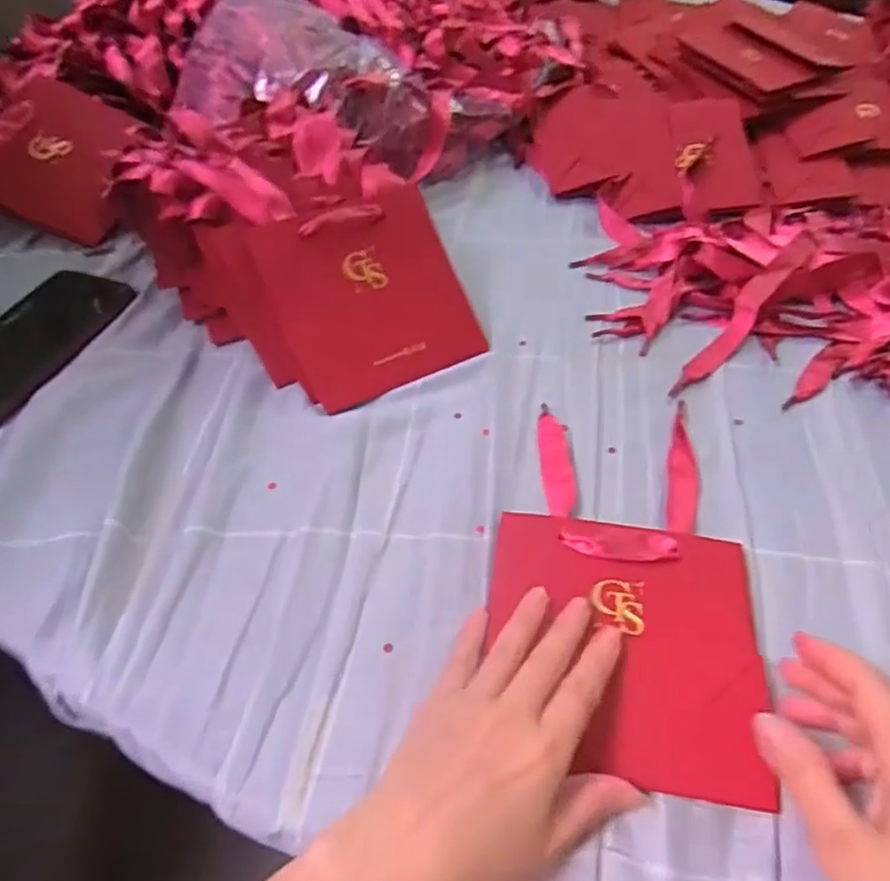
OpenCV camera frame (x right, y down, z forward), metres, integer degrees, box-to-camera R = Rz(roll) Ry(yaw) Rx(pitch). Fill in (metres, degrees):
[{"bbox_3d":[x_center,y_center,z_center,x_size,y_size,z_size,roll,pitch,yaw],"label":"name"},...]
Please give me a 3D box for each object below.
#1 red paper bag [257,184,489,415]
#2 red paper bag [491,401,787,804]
[{"bbox_3d":[-0.050,-0.106,0.483,0.132,0.009,0.133,-25,92,-21],"label":"red paper bag"},{"bbox_3d":[0.099,0.073,0.371,0.136,0.008,0.222,7,47,7],"label":"red paper bag"}]

